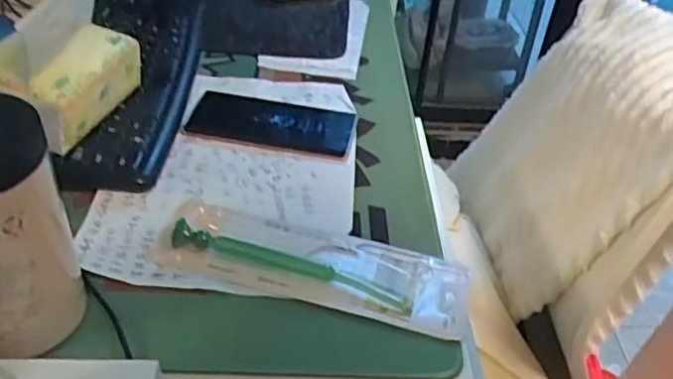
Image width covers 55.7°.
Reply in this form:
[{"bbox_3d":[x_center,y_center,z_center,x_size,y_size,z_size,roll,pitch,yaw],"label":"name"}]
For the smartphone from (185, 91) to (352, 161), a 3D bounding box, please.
[{"bbox_3d":[-0.064,-0.064,0.606,0.157,0.009,0.086,11,40,6],"label":"smartphone"}]

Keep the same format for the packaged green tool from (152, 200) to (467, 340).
[{"bbox_3d":[-0.020,0.050,0.474,0.233,0.018,0.076,11,41,7],"label":"packaged green tool"}]

